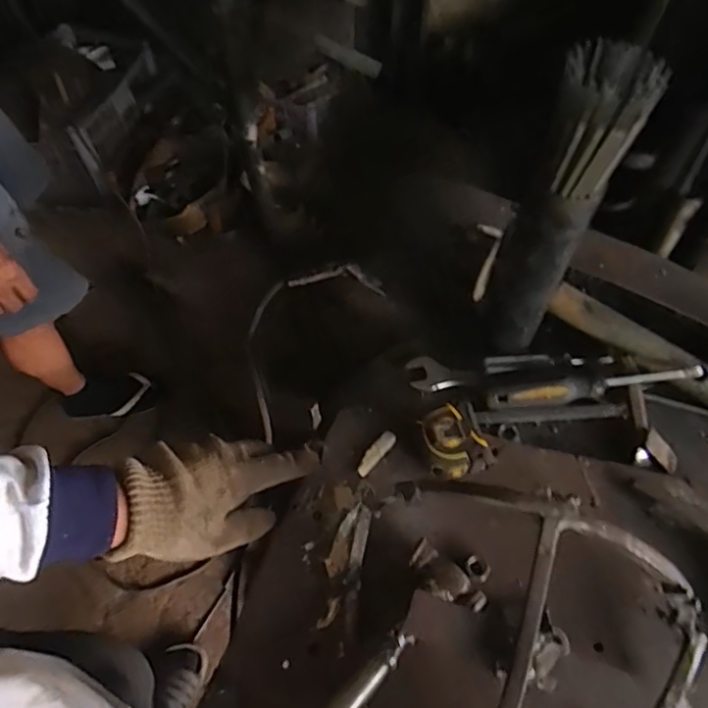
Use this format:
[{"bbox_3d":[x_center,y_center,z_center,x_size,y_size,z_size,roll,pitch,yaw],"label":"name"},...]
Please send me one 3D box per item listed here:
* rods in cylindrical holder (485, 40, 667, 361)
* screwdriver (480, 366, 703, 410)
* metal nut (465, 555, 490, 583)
[{"bbox_3d":[0.149,-0.103,0.438,0.052,0.253,0.057,18,62,9],"label":"rods in cylindrical holder"},{"bbox_3d":[0.217,0.027,0.531,0.188,0.028,0.026,-6,61,-3],"label":"screwdriver"},{"bbox_3d":[0.097,0.168,0.455,0.020,0.009,0.020,0,61,0],"label":"metal nut"}]

